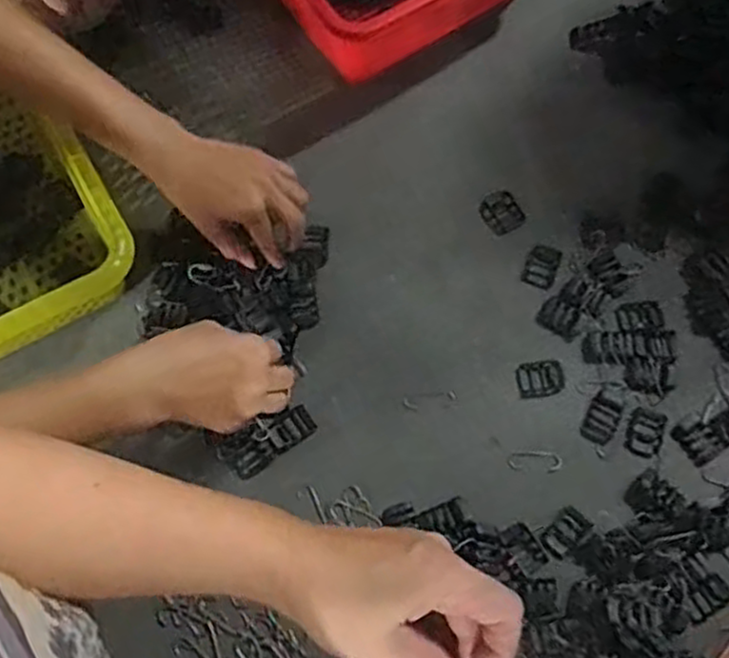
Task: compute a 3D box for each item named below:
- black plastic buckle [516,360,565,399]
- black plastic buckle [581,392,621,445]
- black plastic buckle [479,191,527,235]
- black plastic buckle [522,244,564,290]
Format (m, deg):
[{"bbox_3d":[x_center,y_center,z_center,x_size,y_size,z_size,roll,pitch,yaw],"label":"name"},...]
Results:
[{"bbox_3d":[0.150,0.043,0.633,0.039,0.004,0.029,-9,71,-3],"label":"black plastic buckle"},{"bbox_3d":[0.199,0.075,0.623,0.026,0.004,0.042,27,73,9],"label":"black plastic buckle"},{"bbox_3d":[0.126,-0.107,0.682,0.035,0.004,0.039,-29,73,-10],"label":"black plastic buckle"},{"bbox_3d":[0.159,-0.056,0.665,0.029,0.004,0.039,23,72,7],"label":"black plastic buckle"}]

